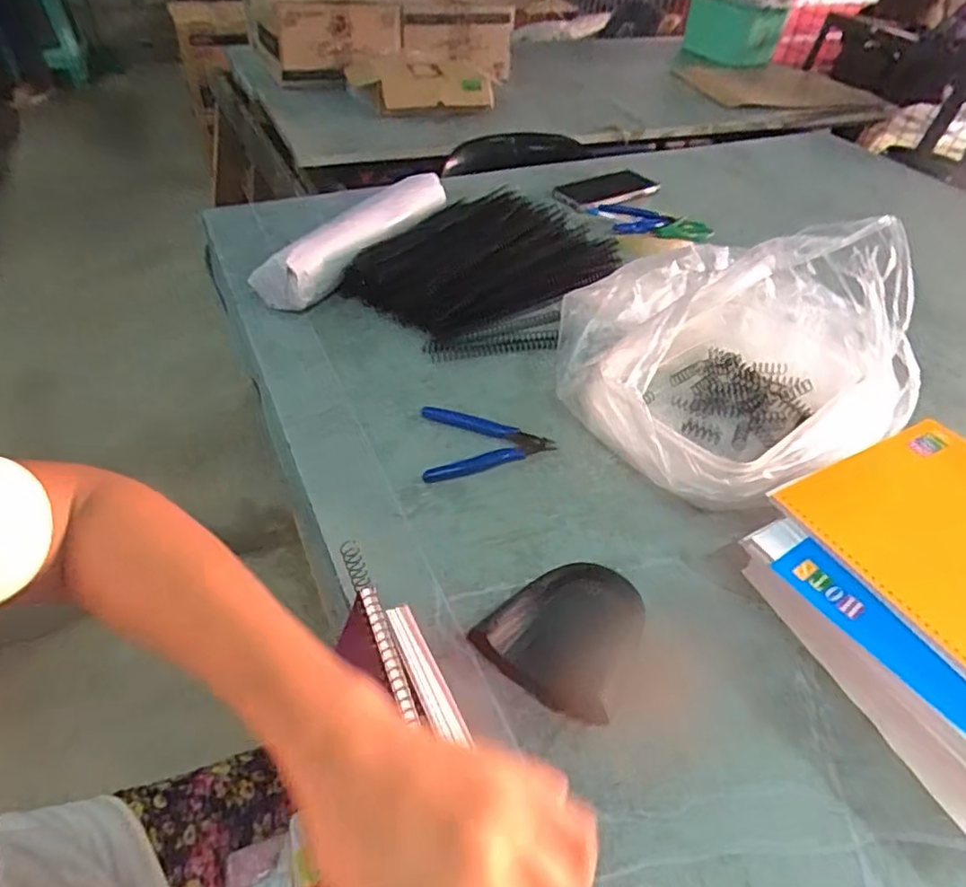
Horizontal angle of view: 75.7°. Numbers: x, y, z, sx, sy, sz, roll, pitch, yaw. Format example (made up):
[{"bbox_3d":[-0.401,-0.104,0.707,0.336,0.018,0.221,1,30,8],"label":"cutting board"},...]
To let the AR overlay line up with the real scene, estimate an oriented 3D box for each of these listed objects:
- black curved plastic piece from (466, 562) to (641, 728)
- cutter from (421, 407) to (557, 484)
[{"bbox_3d":[0.060,0.124,0.423,0.089,0.027,0.101,30,51,23],"label":"black curved plastic piece"},{"bbox_3d":[-0.005,-0.009,0.567,0.119,0.011,0.085,-13,48,-16],"label":"cutter"}]

